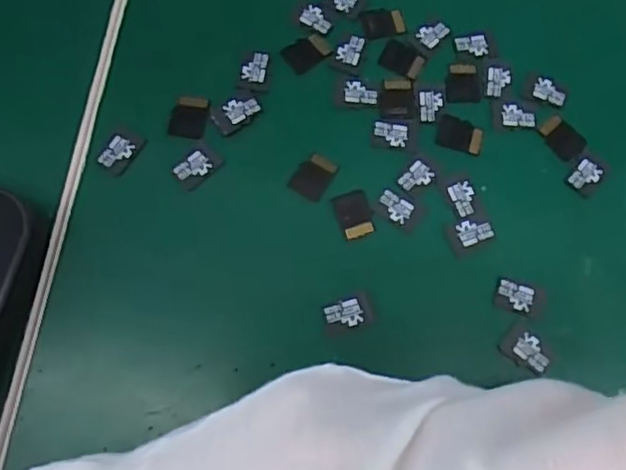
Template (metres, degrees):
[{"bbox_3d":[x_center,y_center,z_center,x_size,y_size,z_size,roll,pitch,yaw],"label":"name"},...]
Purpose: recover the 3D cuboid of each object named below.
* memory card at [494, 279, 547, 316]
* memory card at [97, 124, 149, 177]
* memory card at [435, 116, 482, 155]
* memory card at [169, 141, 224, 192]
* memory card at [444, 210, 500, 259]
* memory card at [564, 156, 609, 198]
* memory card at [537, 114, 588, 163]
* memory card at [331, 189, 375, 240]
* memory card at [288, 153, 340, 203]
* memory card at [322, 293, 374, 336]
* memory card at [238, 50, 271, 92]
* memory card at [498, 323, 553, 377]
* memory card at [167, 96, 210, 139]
[{"bbox_3d":[0.064,0.019,0.197,0.014,0.004,0.010,14,76,5],"label":"memory card"},{"bbox_3d":[-0.062,-0.027,0.202,0.011,0.004,0.015,35,78,3],"label":"memory card"},{"bbox_3d":[0.049,-0.033,0.211,0.015,0.004,0.011,15,74,1],"label":"memory card"},{"bbox_3d":[-0.037,-0.022,0.203,0.010,0.004,0.015,45,76,0],"label":"memory card"},{"bbox_3d":[0.050,0.000,0.202,0.016,0.004,0.011,-22,78,-7],"label":"memory card"},{"bbox_3d":[0.090,-0.020,0.209,0.010,0.004,0.014,38,79,9],"label":"memory card"},{"bbox_3d":[0.084,-0.033,0.213,0.012,0.004,0.015,-33,79,-11],"label":"memory card"},{"bbox_3d":[0.013,-0.007,0.201,0.011,0.004,0.015,-17,73,-9],"label":"memory card"},{"bbox_3d":[0.000,-0.019,0.204,0.011,0.004,0.015,30,73,7],"label":"memory card"},{"bbox_3d":[0.011,0.024,0.192,0.015,0.004,0.010,-15,76,-9],"label":"memory card"},{"bbox_3d":[-0.019,-0.055,0.213,0.010,0.004,0.015,8,75,-6],"label":"memory card"},{"bbox_3d":[0.065,0.035,0.192,0.015,0.004,0.011,37,78,11],"label":"memory card"},{"bbox_3d":[-0.040,-0.039,0.207,0.011,0.004,0.015,10,72,-4],"label":"memory card"}]

